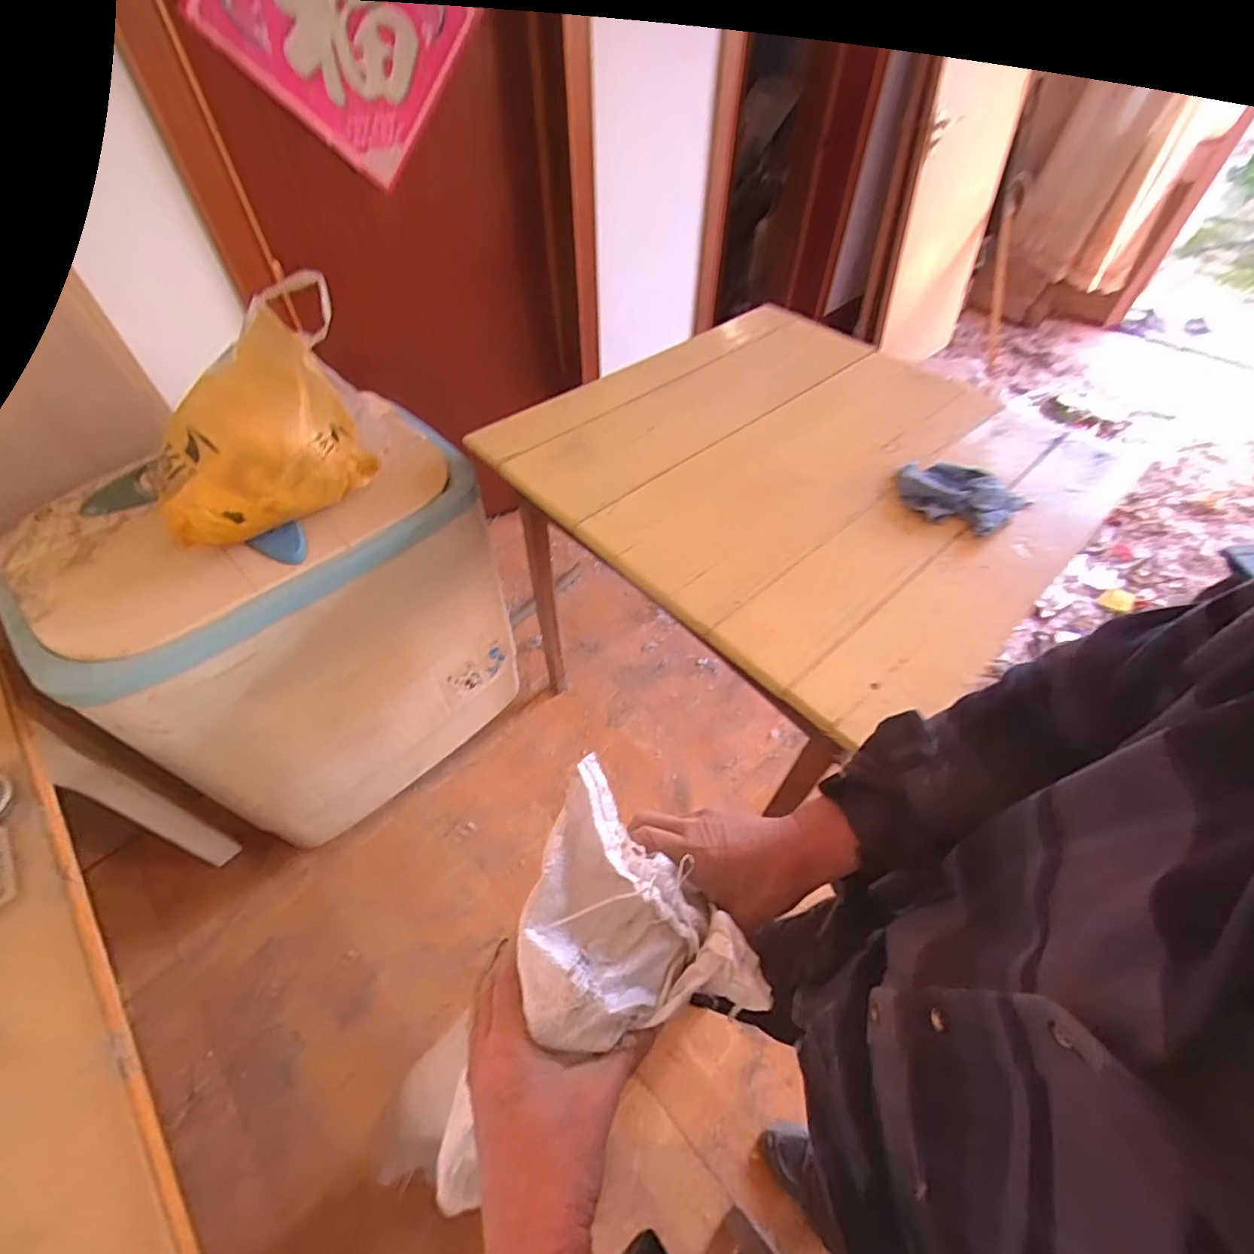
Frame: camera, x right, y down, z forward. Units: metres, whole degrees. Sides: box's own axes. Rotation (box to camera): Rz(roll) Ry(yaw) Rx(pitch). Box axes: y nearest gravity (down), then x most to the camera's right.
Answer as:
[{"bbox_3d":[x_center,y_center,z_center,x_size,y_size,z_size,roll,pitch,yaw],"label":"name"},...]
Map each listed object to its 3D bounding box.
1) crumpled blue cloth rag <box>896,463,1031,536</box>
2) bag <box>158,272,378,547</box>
[{"bbox_3d":[0.563,-0.226,0.944,0.197,0.029,0.161,26,56,18],"label":"crumpled blue cloth rag"},{"bbox_3d":[-0.557,-0.310,0.850,0.317,0.240,0.220,-23,55,-18],"label":"bag"}]

